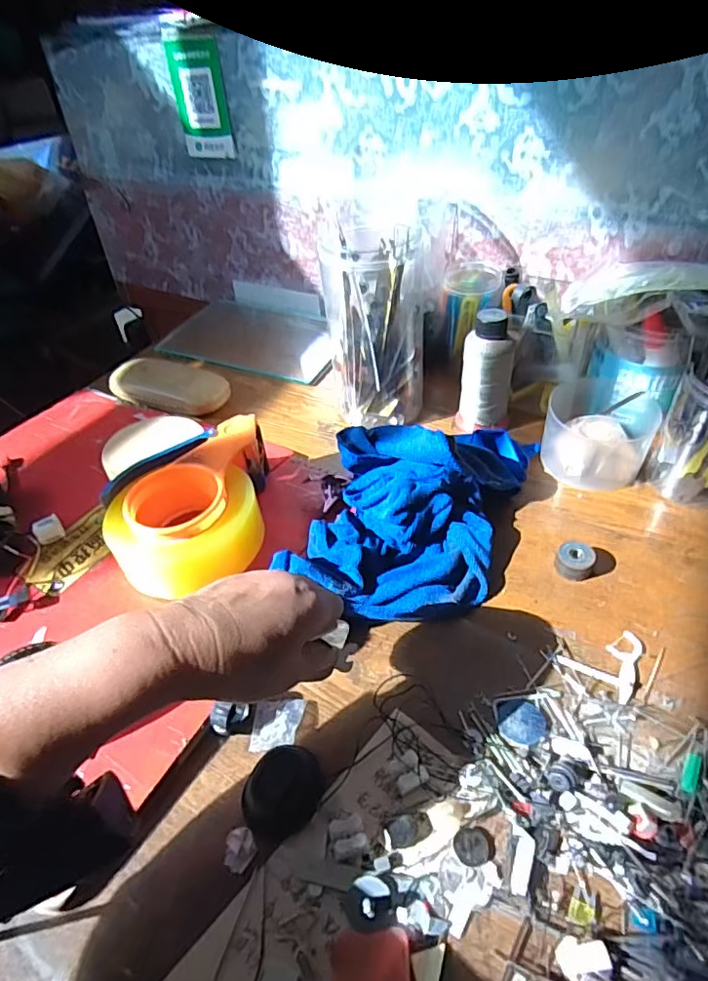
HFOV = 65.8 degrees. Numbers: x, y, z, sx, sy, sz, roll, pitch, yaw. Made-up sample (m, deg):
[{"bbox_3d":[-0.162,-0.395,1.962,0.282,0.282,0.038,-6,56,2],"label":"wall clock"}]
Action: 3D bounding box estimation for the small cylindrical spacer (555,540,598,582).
[{"bbox_3d":[0.180,0.057,0.445,0.028,0.020,0.025,25,50,29],"label":"small cylindrical spacer"}]

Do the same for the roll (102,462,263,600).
[{"bbox_3d":[-0.134,0.034,0.447,0.104,0.063,0.111,-2,42,2],"label":"roll"}]

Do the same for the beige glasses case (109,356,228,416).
[{"bbox_3d":[-0.223,-0.127,0.649,0.143,0.028,0.053,14,45,19],"label":"beige glasses case"}]

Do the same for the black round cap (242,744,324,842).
[{"bbox_3d":[-0.043,0.179,0.328,0.049,0.013,0.043,-26,47,-22],"label":"black round cap"}]

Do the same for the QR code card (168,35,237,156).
[{"bbox_3d":[-0.189,-0.483,0.679,0.072,0.121,0.006,12,41,21],"label":"QR code card"}]

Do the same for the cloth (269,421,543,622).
[{"bbox_3d":[0.052,0.003,0.468,0.156,0.065,0.257,15,46,20],"label":"cloth"}]

